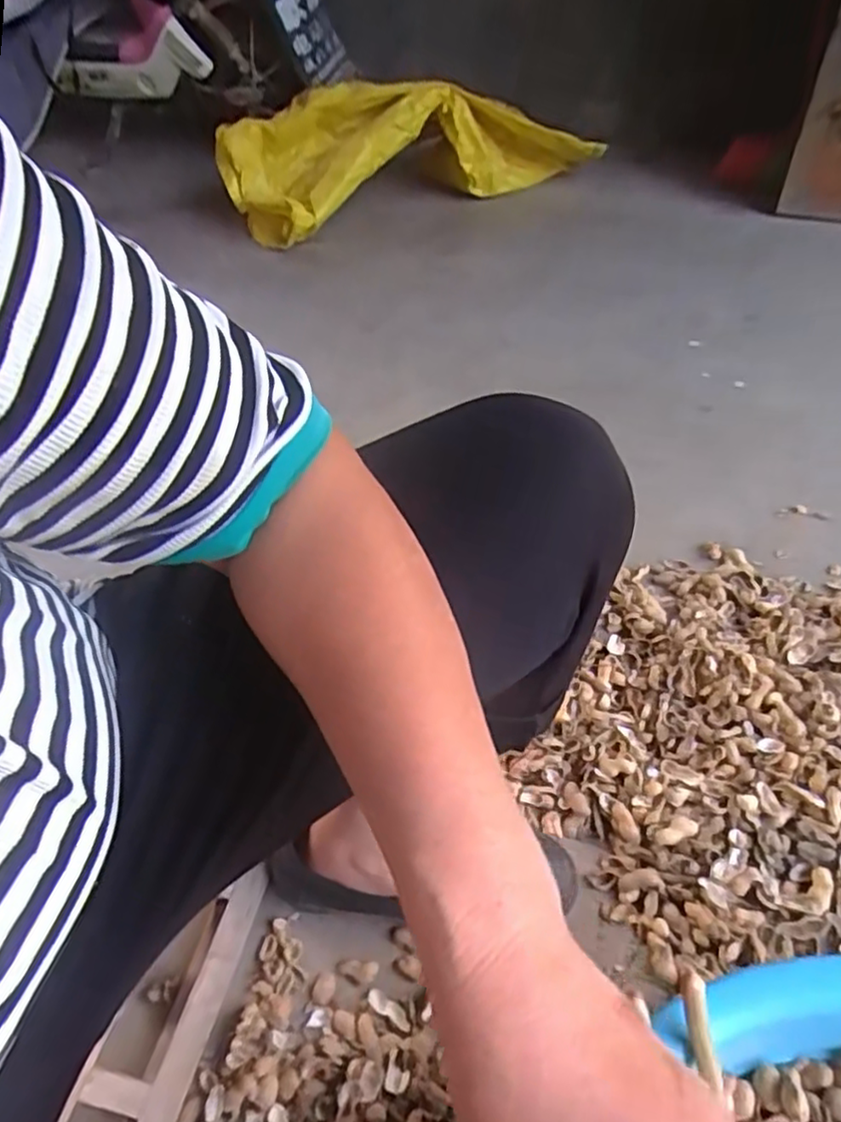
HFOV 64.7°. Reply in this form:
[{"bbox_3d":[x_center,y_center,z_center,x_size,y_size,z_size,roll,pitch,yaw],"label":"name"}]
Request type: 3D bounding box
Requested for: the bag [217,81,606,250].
[{"bbox_3d":[-0.060,-0.938,1.540,0.863,0.260,0.345,1,48,7],"label":"bag"}]

